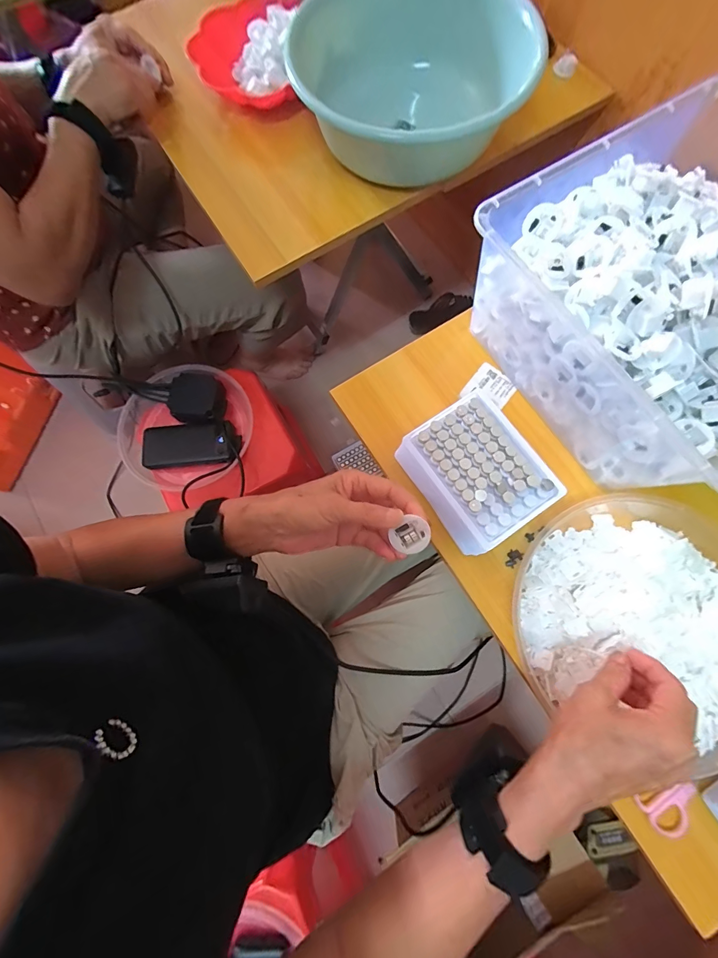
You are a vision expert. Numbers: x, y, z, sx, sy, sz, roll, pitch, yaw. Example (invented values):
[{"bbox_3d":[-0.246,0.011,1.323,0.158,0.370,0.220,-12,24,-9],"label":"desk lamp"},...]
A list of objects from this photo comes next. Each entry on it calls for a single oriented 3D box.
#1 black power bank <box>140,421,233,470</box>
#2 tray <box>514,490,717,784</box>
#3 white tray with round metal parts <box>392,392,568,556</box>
[{"bbox_3d":[-0.302,-0.062,0.659,0.147,0.027,0.072,-8,76,0],"label":"black power bank"},{"bbox_3d":[0.284,0.135,0.351,0.252,0.040,0.231,0,76,2],"label":"tray"},{"bbox_3d":[0.114,-0.004,0.379,0.105,0.059,0.129,-33,77,-6],"label":"white tray with round metal parts"}]

